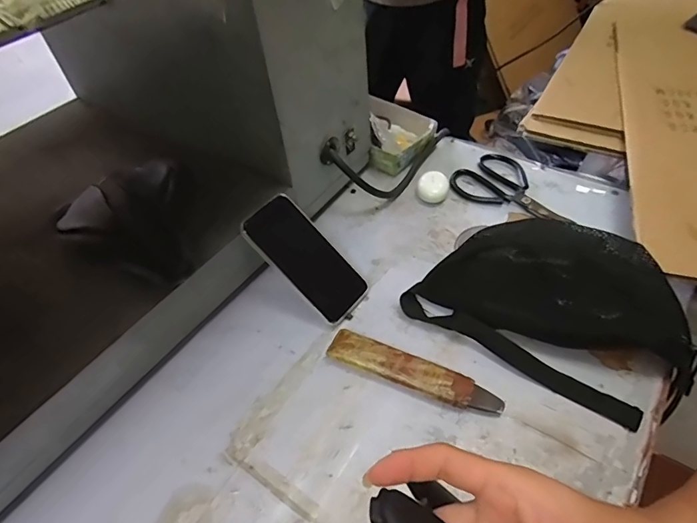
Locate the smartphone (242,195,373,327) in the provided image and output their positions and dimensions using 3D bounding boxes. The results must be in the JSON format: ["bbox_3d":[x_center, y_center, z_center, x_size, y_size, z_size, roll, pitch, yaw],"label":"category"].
[{"bbox_3d":[-0.047,-0.006,0.541,0.162,0.015,0.086,45,61,-5],"label":"smartphone"}]

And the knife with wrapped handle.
[{"bbox_3d":[0.068,0.118,0.477,0.187,0.017,0.039,17,53,20],"label":"knife with wrapped handle"}]

